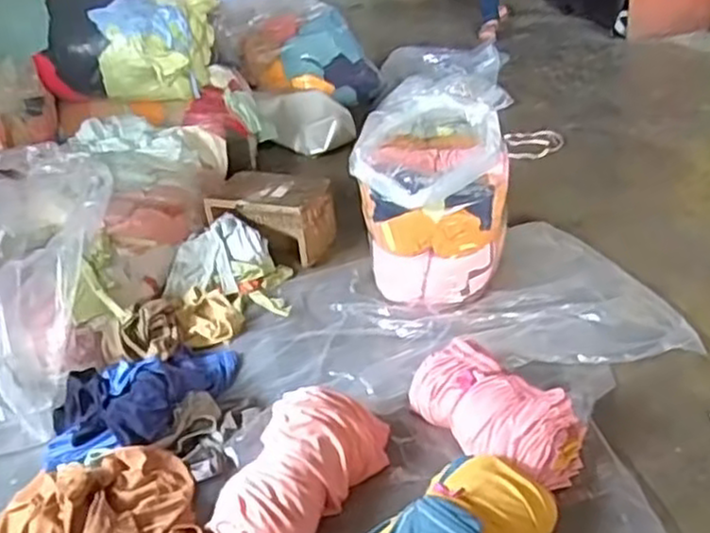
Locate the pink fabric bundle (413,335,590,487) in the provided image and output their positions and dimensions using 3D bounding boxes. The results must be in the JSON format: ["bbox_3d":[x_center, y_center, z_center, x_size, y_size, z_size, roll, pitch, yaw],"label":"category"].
[{"bbox_3d":[0.258,0.262,1.349,0.185,0.126,0.345,-31,41,-32],"label":"pink fabric bundle"}]

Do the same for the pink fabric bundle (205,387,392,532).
[{"bbox_3d":[-0.099,0.363,1.267,0.168,0.127,0.375,17,40,31],"label":"pink fabric bundle"}]

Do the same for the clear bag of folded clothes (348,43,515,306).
[{"bbox_3d":[0.206,-0.199,1.859,0.342,0.327,0.521,0,34,10],"label":"clear bag of folded clothes"}]

